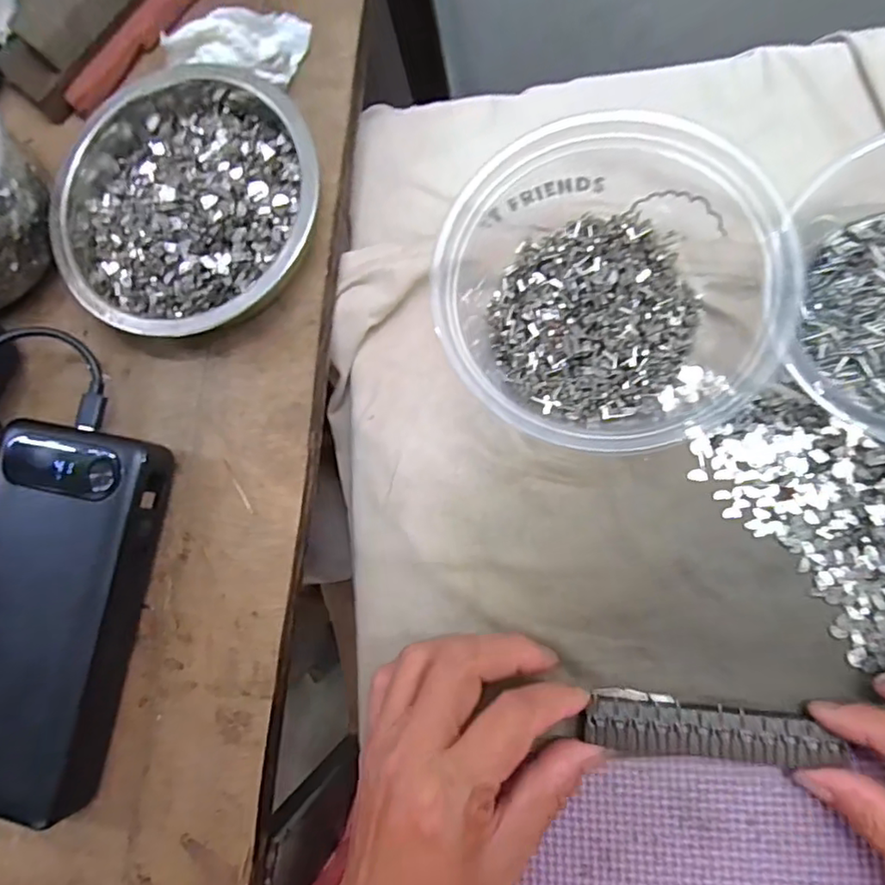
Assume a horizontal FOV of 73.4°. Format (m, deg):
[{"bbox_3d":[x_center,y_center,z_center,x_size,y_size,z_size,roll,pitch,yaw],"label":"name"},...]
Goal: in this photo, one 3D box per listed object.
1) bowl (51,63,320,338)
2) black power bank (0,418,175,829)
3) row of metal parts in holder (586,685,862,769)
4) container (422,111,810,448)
[{"bbox_3d":[-0.120,-0.118,0.268,0.117,0.031,0.135,-34,78,3],"label":"bowl"},{"bbox_3d":[-0.166,0.070,0.248,0.071,0.026,0.152,10,83,11],"label":"black power bank"},{"bbox_3d":[0.106,0.115,0.236,0.093,0.009,0.022,3,83,10],"label":"row of metal parts in holder"},{"bbox_3d":[0.066,-0.077,0.251,0.136,0.049,0.150,-6,80,8],"label":"container"}]

